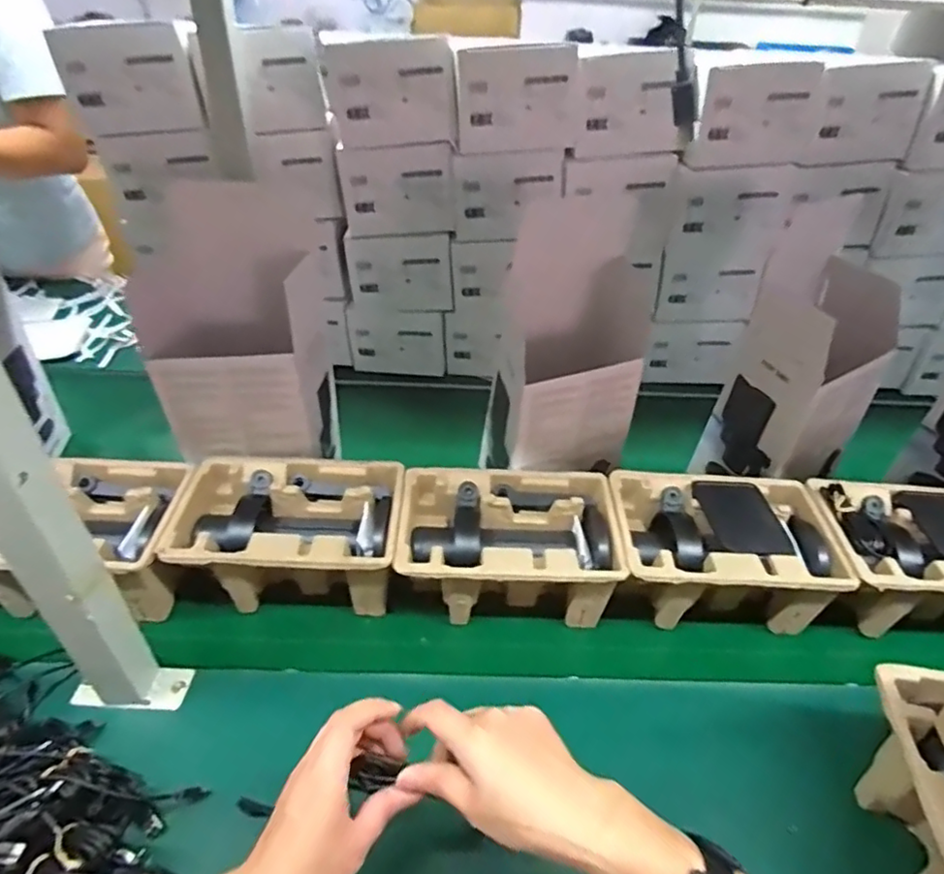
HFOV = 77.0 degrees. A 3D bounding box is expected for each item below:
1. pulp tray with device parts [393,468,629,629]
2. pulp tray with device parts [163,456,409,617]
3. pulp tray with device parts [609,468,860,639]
[{"bbox_3d":[0.035,0.120,0.653,0.225,0.101,0.145,3,42,-2],"label":"pulp tray with device parts"},{"bbox_3d":[-0.191,0.106,0.649,0.222,0.098,0.149,2,42,-3],"label":"pulp tray with device parts"},{"bbox_3d":[0.261,0.124,0.651,0.229,0.097,0.150,3,42,-2],"label":"pulp tray with device parts"}]

